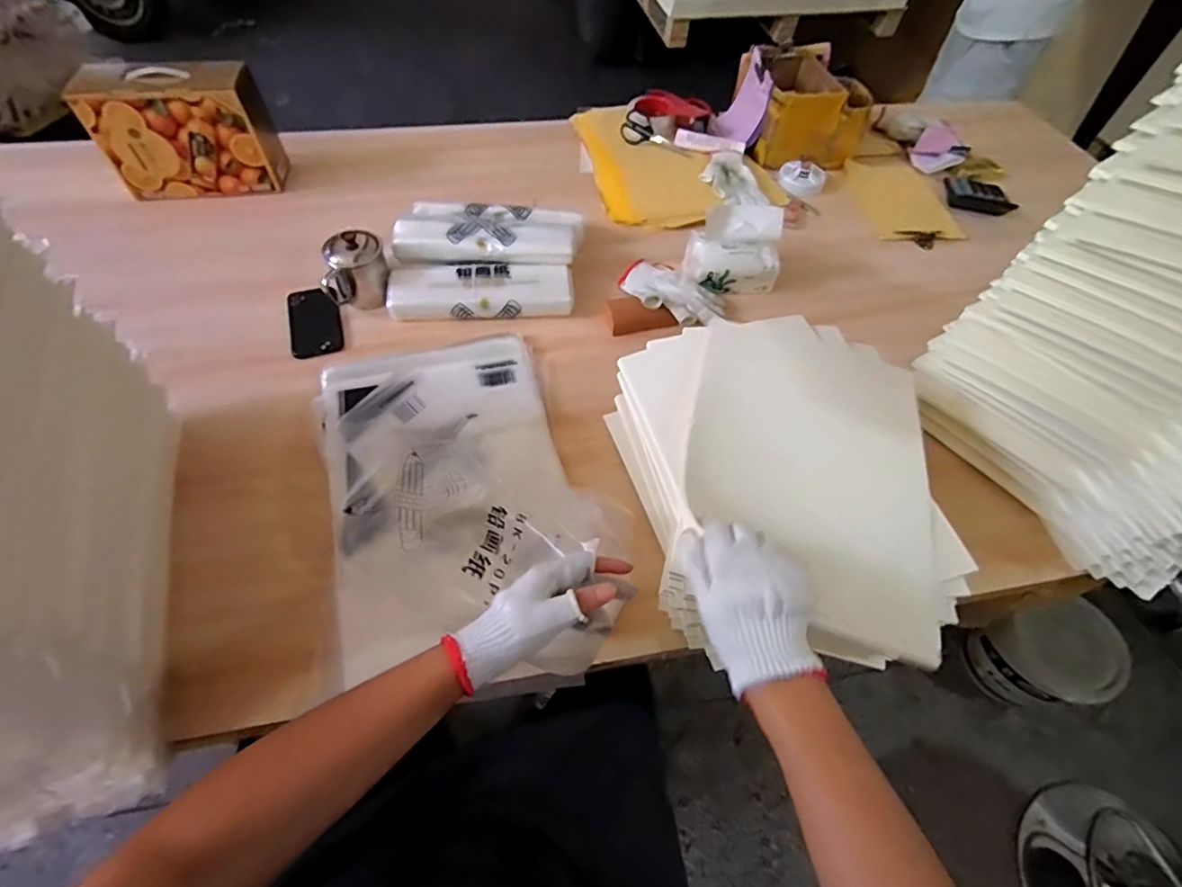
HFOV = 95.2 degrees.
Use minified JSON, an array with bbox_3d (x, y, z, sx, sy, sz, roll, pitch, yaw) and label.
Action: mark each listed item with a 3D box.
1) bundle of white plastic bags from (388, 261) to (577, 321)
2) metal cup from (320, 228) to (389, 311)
[{"bbox_3d":[-0.179,-0.249,0.881,0.292,0.040,0.091,-4,56,-6],"label":"bundle of white plastic bags"},{"bbox_3d":[-0.373,-0.284,0.863,0.091,0.091,0.089,2,56,-2],"label":"metal cup"}]

